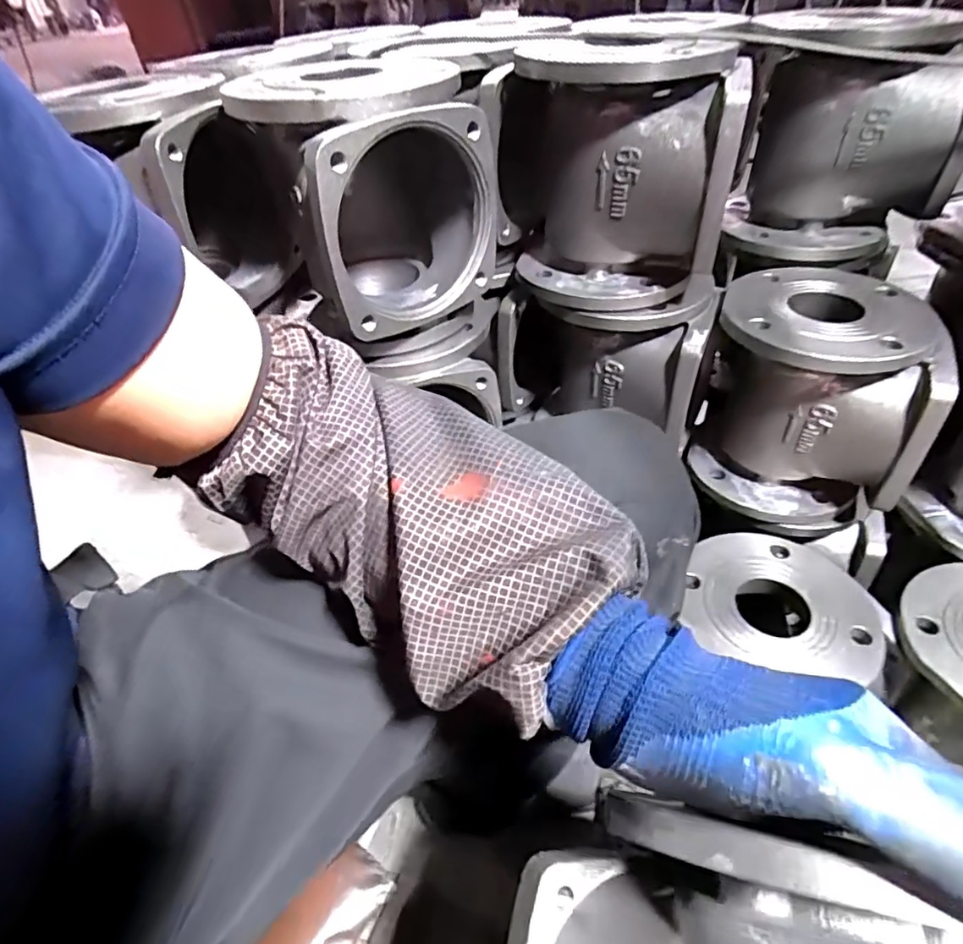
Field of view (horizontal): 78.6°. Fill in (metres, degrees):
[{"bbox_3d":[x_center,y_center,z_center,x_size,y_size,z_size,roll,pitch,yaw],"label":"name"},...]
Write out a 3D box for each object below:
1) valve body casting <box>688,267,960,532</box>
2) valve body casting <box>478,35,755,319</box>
[{"bbox_3d":[0.313,-0.070,0.578,0.172,0.194,0.162,8,44,14],"label":"valve body casting"},{"bbox_3d":[0.111,-0.260,0.523,0.207,0.198,0.179,-6,42,-1],"label":"valve body casting"}]

